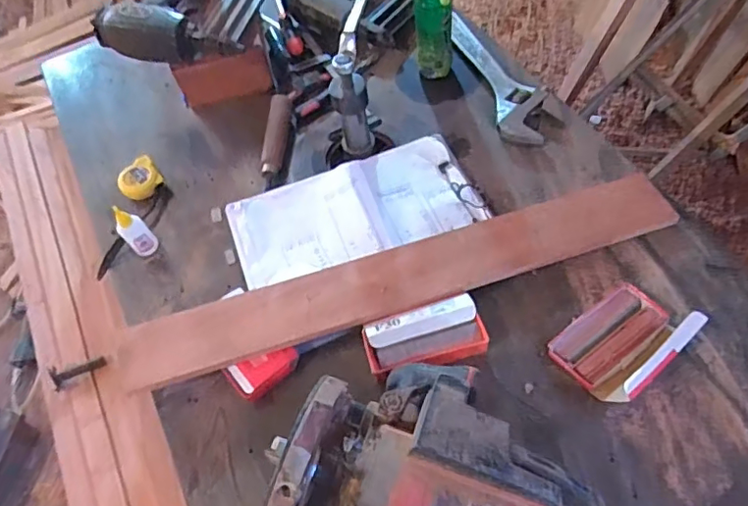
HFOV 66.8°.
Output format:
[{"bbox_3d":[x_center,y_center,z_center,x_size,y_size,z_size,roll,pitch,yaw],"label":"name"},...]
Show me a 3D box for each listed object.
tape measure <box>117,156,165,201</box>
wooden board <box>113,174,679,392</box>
[{"bbox_3d":[-0.338,-0.105,0.821,0.057,0.026,0.050,-40,62,-16],"label":"tape measure"},{"bbox_3d":[0.035,0.027,0.677,0.671,0.020,0.090,-18,61,-6],"label":"wooden board"}]

